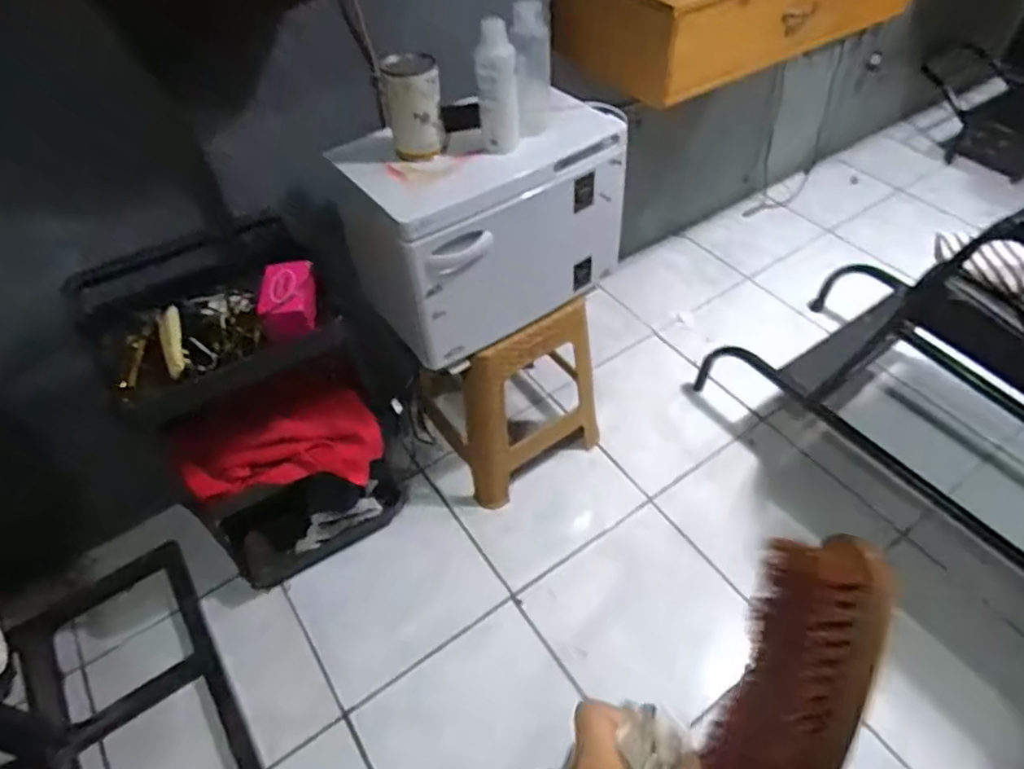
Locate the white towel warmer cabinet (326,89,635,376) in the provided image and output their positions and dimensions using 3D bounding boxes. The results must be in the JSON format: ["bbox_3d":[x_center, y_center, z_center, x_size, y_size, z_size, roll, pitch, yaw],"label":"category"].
[{"bbox_3d":[-0.035,-0.310,1.196,0.457,0.320,0.276,-27,55,-19],"label":"white towel warmer cabinet"}]

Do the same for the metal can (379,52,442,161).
[{"bbox_3d":[-0.158,-0.447,1.017,0.086,0.141,0.084,-1,50,1],"label":"metal can"}]

